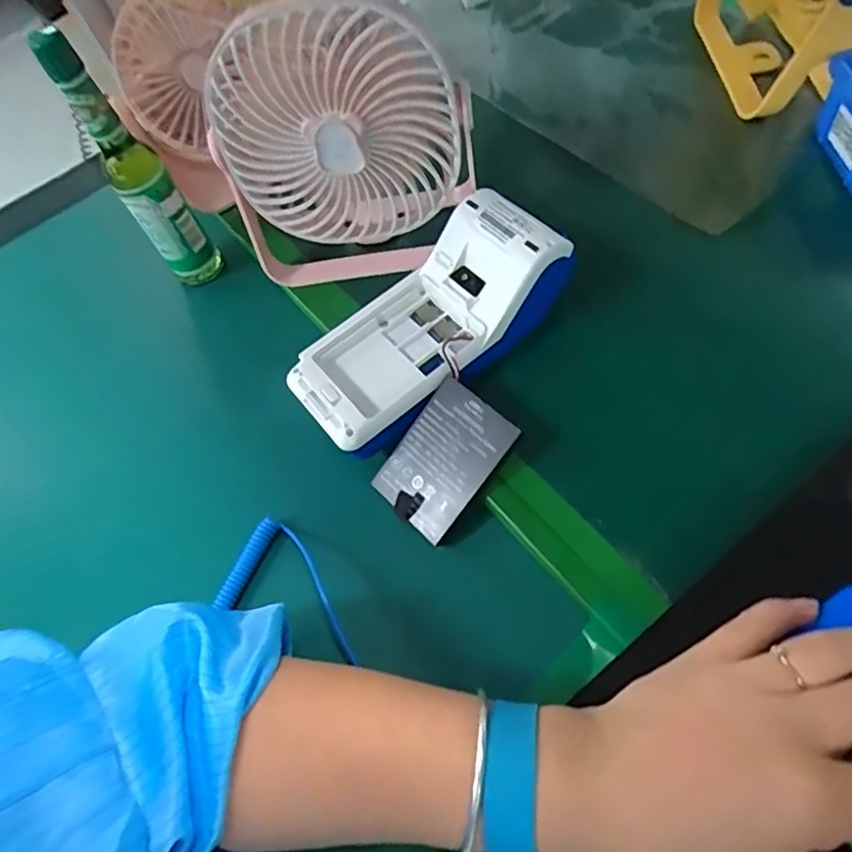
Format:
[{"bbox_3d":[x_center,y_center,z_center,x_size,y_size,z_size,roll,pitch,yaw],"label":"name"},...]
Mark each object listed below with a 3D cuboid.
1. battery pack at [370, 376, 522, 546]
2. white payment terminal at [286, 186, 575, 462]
[{"bbox_3d":[0.010,0.020,0.350,0.058,0.008,0.084,42,99,29],"label":"battery pack"},{"bbox_3d":[0.003,-0.064,0.379,0.182,0.048,0.086,-40,72,2],"label":"white payment terminal"}]

